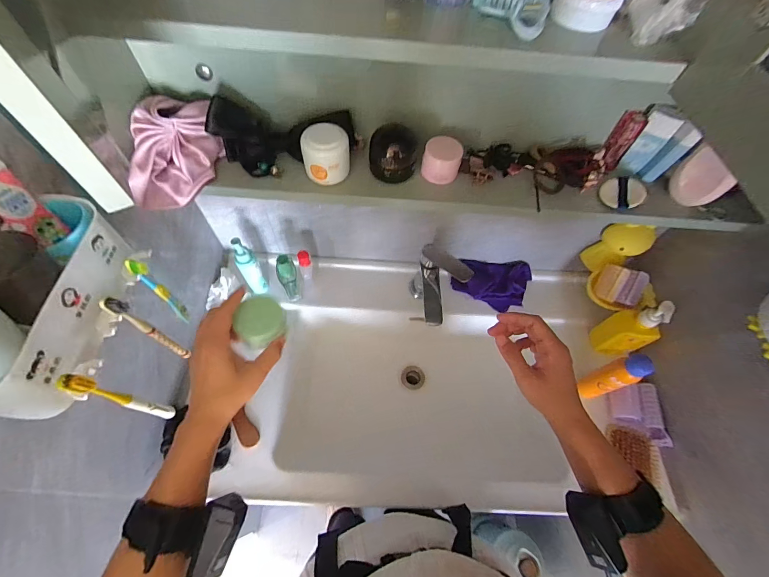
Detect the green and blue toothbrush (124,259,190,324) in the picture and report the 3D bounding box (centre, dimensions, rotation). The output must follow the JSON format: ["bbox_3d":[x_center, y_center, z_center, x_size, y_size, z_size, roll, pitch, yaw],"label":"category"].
[{"bbox_3d":[-0.271,0.005,0.414,0.011,0.133,0.016,39,66,16],"label":"green and blue toothbrush"}]

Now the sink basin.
[{"bbox_3d":[0.088,0.196,0.772,0.714,0.269,0.473,1,61,-4],"label":"sink basin"}]

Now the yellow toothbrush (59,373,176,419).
[{"bbox_3d":[-0.277,0.120,0.364,0.022,0.159,0.015,14,61,4],"label":"yellow toothbrush"}]

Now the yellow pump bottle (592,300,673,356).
[{"bbox_3d":[0.482,0.082,0.665,0.056,0.182,0.075,-19,64,-14],"label":"yellow pump bottle"}]

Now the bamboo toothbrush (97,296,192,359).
[{"bbox_3d":[-0.277,0.052,0.403,0.014,0.164,0.014,21,62,7],"label":"bamboo toothbrush"}]

